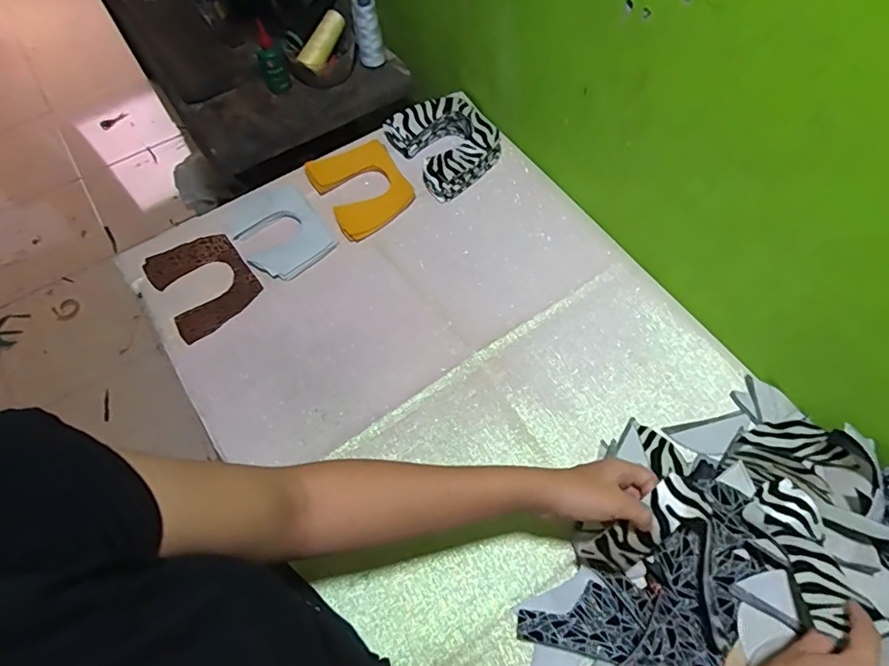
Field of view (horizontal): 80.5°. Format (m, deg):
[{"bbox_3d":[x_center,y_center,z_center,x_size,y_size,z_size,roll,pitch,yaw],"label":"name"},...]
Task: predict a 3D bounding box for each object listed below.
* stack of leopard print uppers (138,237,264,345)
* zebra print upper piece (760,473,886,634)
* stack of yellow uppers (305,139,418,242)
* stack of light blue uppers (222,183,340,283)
[{"bbox_3d":[-0.340,-0.074,0.741,0.121,0.011,0.159,-35,65,-16],"label":"stack of leopard print uppers"},{"bbox_3d":[0.332,0.193,0.480,0.051,0.031,0.154,4,39,4],"label":"zebra print upper piece"},{"bbox_3d":[-0.125,-0.224,0.802,0.125,0.010,0.157,-30,75,-12],"label":"stack of yellow uppers"},{"bbox_3d":[-0.241,-0.150,0.765,0.115,0.022,0.151,-37,66,-17],"label":"stack of light blue uppers"}]

